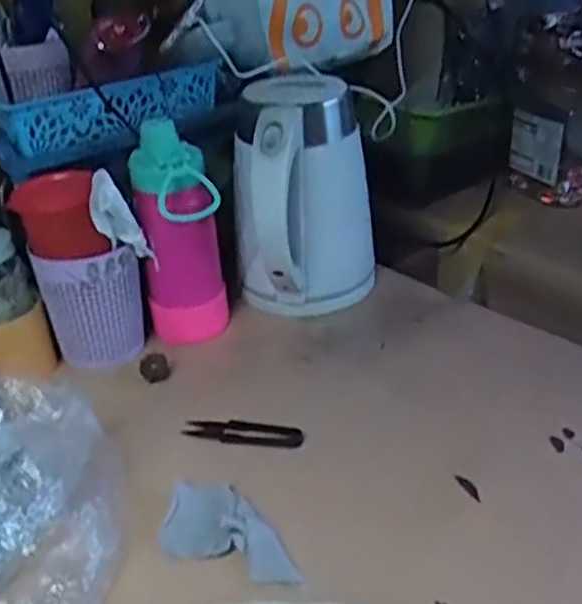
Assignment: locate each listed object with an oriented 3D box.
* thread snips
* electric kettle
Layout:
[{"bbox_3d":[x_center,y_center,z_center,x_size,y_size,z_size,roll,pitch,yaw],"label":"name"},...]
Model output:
[{"bbox_3d":[-0.040,0.108,0.609,0.099,0.010,0.024,3,31,10],"label":"thread snips"},{"bbox_3d":[0.014,-0.101,0.746,0.136,0.207,0.159,0,31,5],"label":"electric kettle"}]

